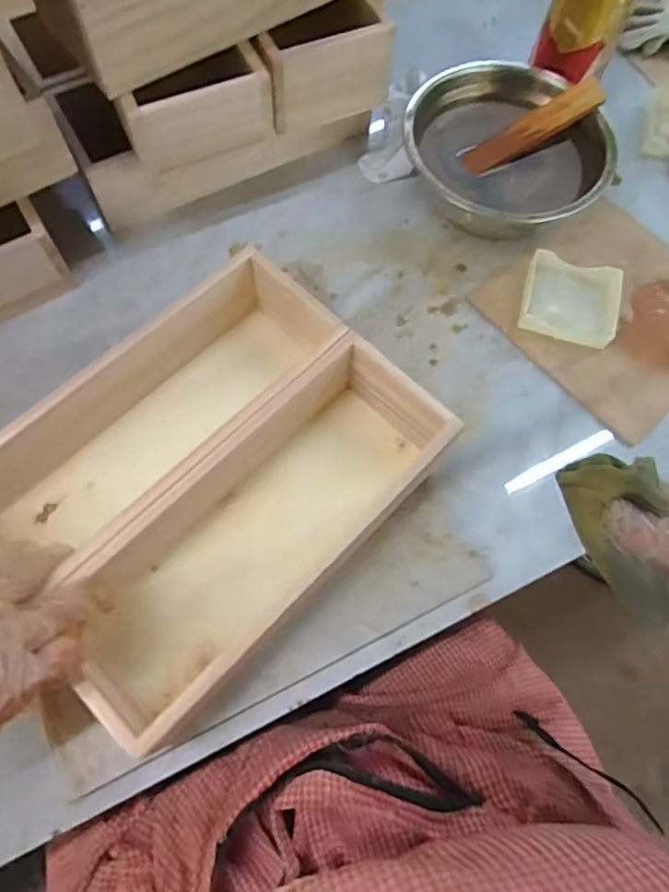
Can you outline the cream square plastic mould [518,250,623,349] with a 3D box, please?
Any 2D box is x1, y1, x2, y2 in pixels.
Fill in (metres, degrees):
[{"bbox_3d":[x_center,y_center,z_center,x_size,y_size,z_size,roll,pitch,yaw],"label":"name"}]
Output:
[{"bbox_3d":[0.197,-0.120,0.480,0.077,0.020,0.072,12,69,3],"label":"cream square plastic mould"}]

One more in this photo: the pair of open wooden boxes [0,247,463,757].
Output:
[{"bbox_3d":[-0.081,0.019,0.386,0.262,0.075,0.201,-42,75,-16],"label":"pair of open wooden boxes"}]

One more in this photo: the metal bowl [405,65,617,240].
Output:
[{"bbox_3d":[0.146,-0.249,0.505,0.168,0.062,0.162,1,69,-1],"label":"metal bowl"}]

